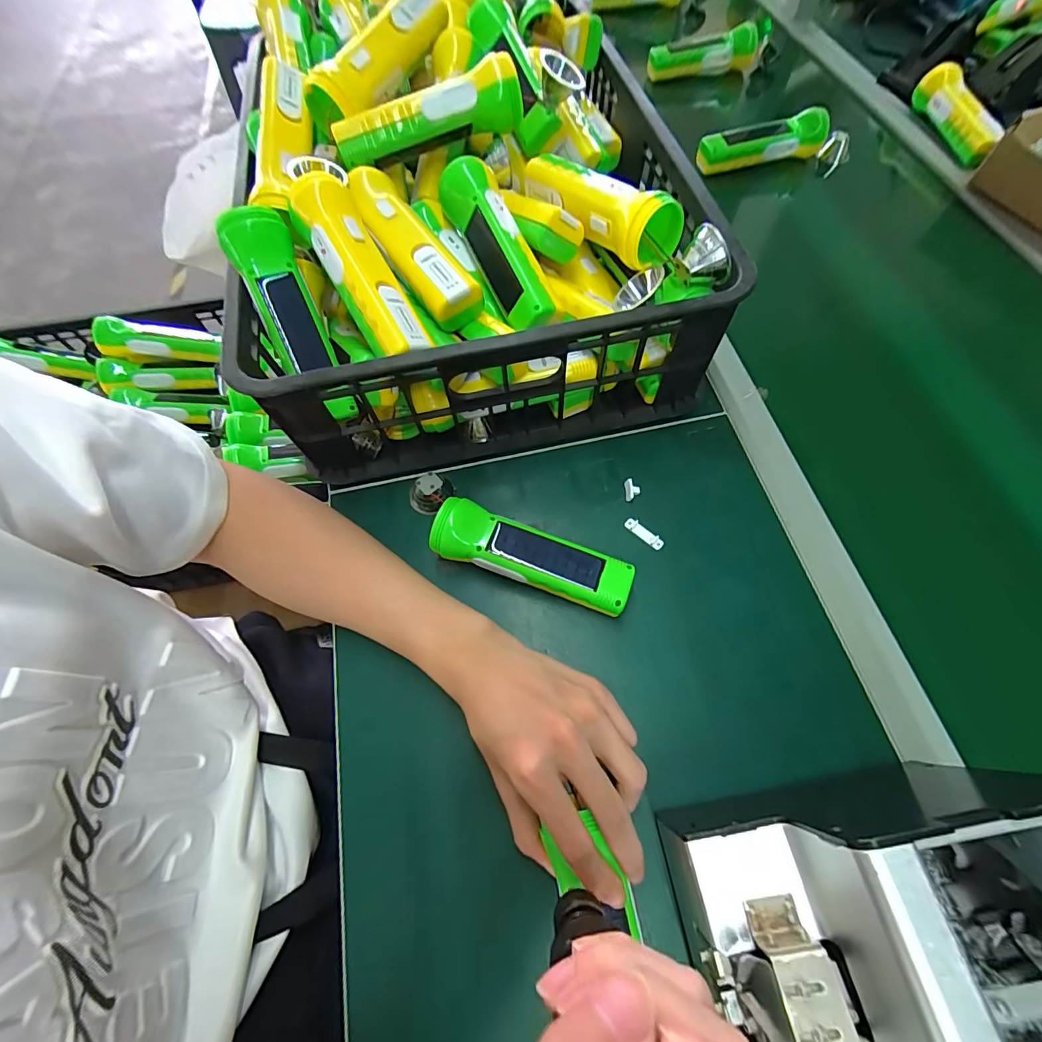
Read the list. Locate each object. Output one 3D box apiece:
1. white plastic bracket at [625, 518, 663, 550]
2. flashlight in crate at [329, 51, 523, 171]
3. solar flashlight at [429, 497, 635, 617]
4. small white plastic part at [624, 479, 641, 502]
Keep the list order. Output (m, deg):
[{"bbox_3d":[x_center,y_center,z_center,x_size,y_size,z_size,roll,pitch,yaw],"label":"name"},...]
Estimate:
[{"bbox_3d":[0.108,0.011,0.395,0.037,0.004,0.010,39,72,17],"label":"white plastic bracket"},{"bbox_3d":[-0.076,-0.345,0.389,0.164,0.048,0.041,-24,67,-9],"label":"flashlight in crate"},{"bbox_3d":[0.008,0.031,0.373,0.163,0.040,0.045,17,67,9],"label":"solar flashlight"},{"bbox_3d":[0.102,-0.028,0.410,0.014,0.008,0.019,-3,66,0],"label":"small white plastic part"}]

